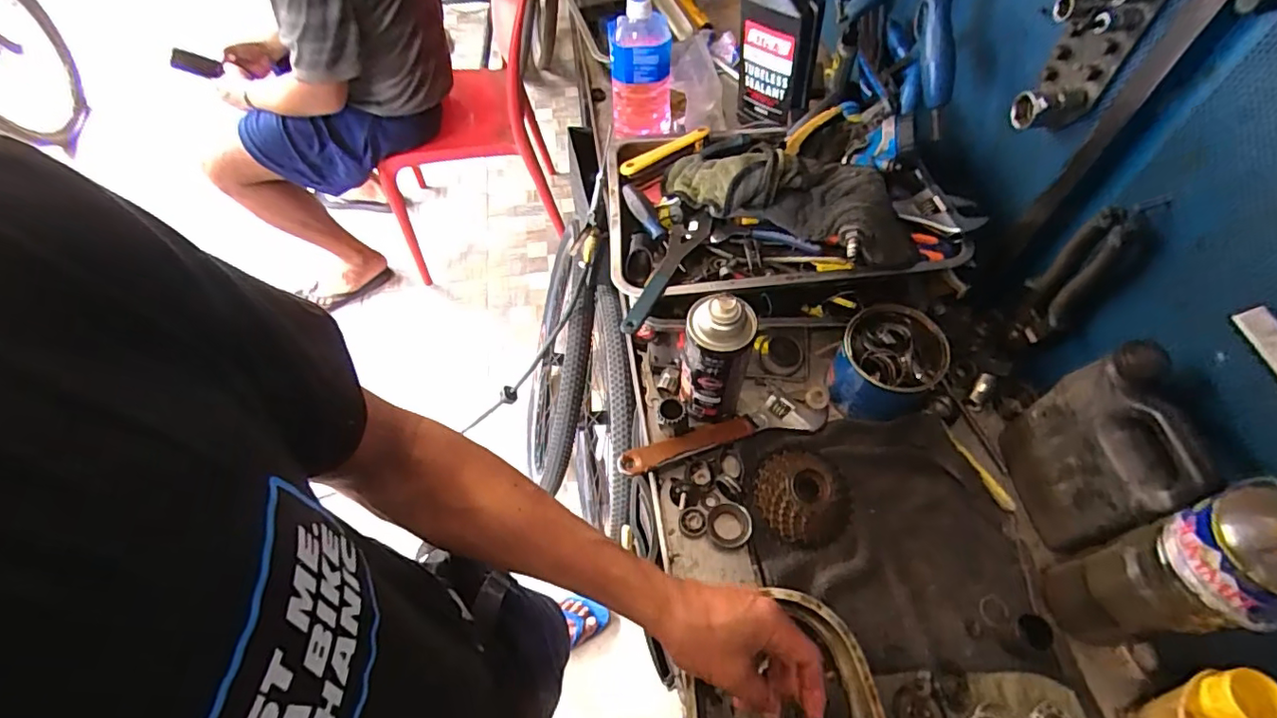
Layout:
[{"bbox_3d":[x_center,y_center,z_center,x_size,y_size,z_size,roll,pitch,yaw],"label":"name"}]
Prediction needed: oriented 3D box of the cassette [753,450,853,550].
[{"bbox_3d":[0.170,0.136,0.580,0.100,0.031,0.094,0,58,1],"label":"cassette"}]

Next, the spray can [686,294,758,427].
[{"bbox_3d":[0.075,0.003,0.572,0.063,0.182,0.056,5,59,5],"label":"spray can"}]

